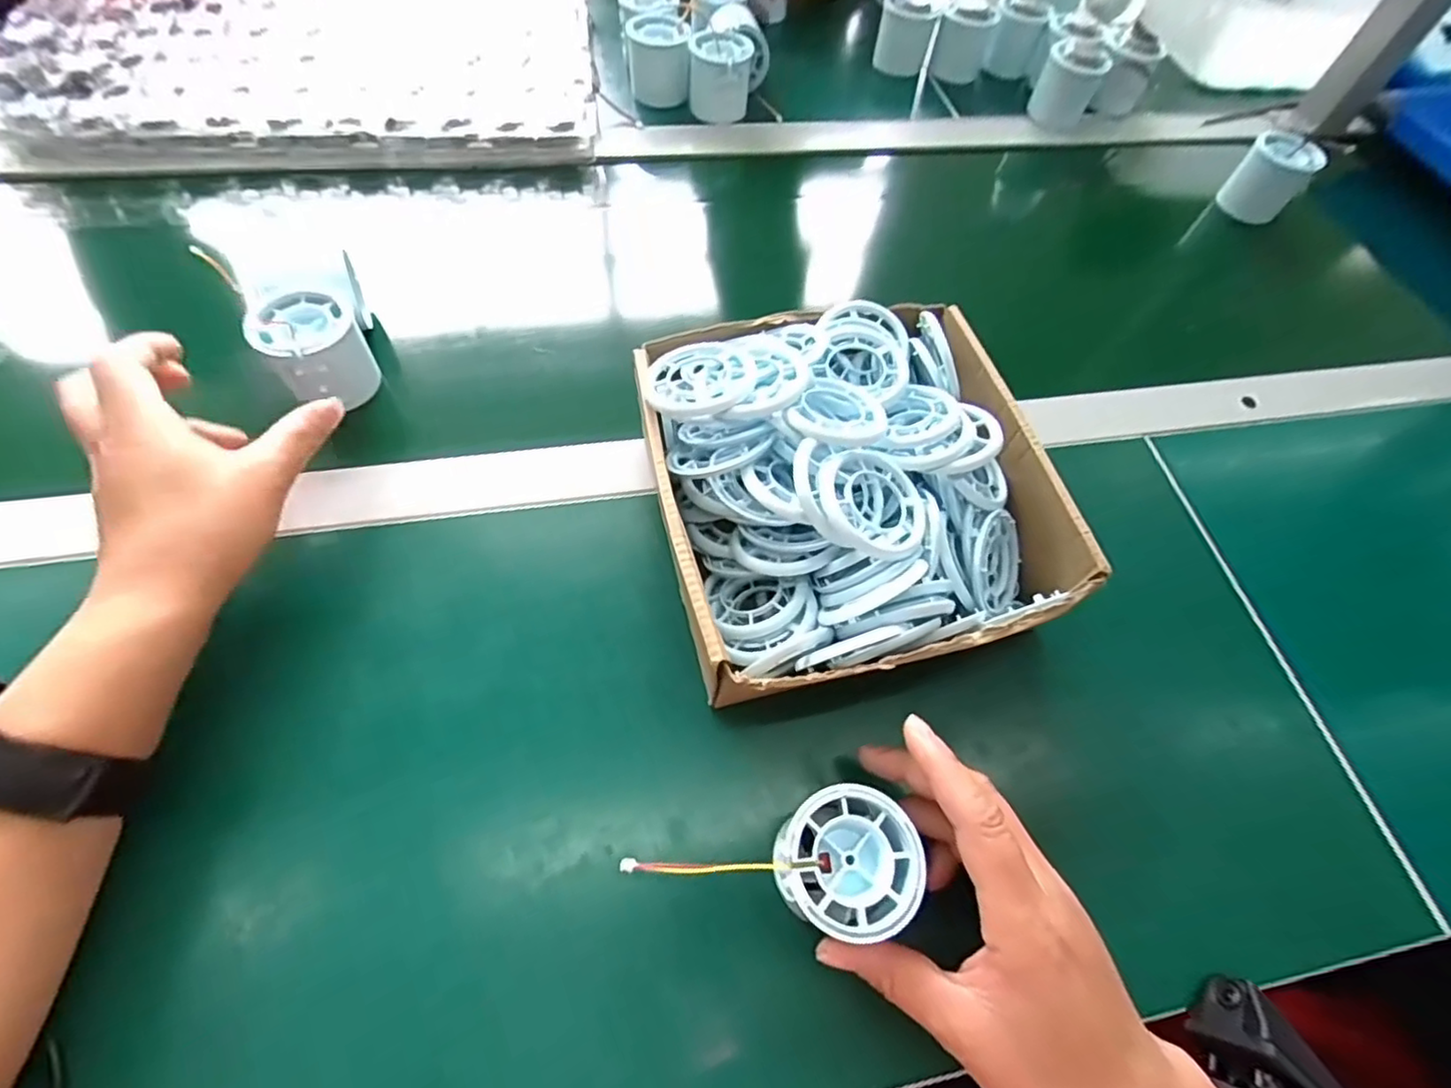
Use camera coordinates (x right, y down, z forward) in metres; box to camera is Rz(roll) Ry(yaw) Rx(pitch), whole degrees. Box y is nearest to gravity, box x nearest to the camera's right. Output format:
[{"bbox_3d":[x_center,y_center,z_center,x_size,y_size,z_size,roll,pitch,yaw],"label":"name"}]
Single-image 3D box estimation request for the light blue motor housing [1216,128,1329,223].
[{"bbox_3d":[0.489,-0.328,0.574,0.055,0.058,0.051,40,65,17],"label":"light blue motor housing"}]

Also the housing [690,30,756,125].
[{"bbox_3d":[-0.004,-0.420,0.575,0.056,0.058,0.052,4,61,-2],"label":"housing"}]

